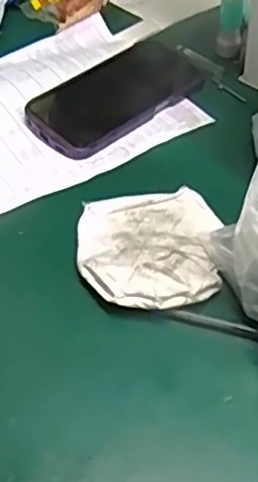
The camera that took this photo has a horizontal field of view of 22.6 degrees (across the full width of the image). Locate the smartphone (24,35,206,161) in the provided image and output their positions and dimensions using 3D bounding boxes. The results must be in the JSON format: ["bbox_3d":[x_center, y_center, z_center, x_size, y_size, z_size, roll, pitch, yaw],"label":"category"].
[{"bbox_3d":[-0.010,-0.136,0.593,0.085,0.017,0.176,34,56,29],"label":"smartphone"}]

